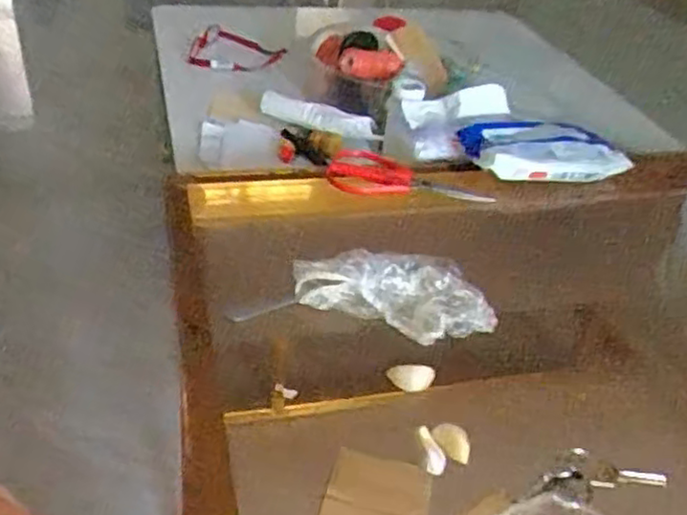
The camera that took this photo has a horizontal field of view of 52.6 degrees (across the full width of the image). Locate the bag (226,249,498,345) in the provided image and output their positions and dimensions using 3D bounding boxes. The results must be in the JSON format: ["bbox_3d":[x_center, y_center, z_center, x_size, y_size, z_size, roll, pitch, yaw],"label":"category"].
[{"bbox_3d":[0.018,0.024,0.533,0.192,0.037,0.070,6,36,-1],"label":"bag"}]

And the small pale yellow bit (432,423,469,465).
[{"bbox_3d":[0.069,0.115,0.438,0.017,0.029,0.014,-37,6,1],"label":"small pale yellow bit"}]

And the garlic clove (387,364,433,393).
[{"bbox_3d":[0.046,0.082,0.475,0.031,0.017,0.011,-2,38,-11],"label":"garlic clove"}]

